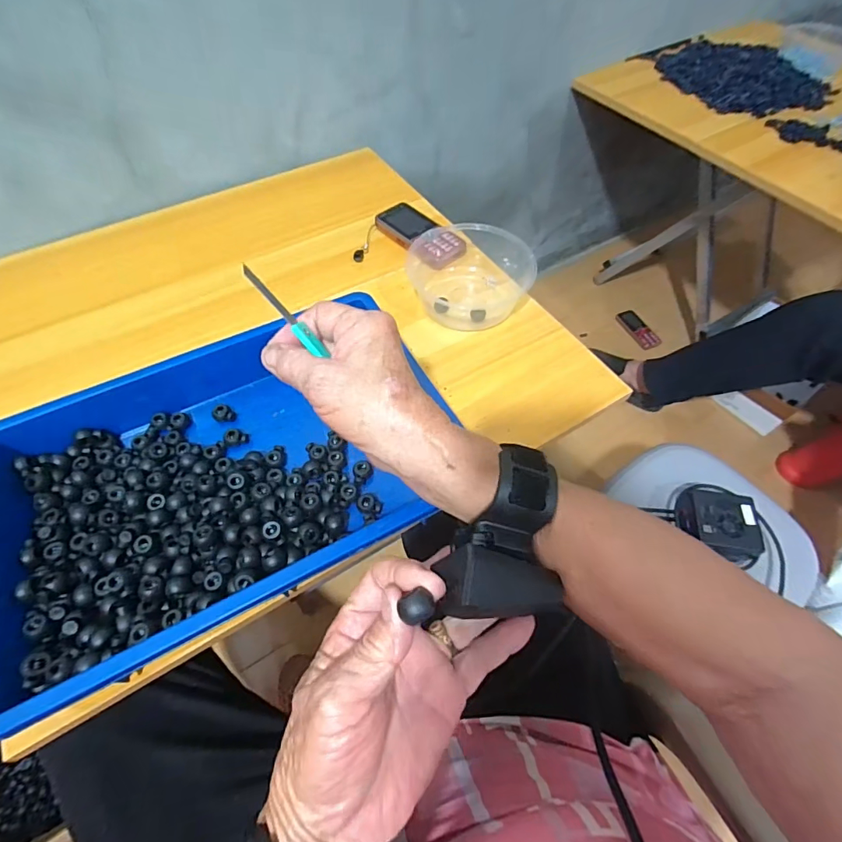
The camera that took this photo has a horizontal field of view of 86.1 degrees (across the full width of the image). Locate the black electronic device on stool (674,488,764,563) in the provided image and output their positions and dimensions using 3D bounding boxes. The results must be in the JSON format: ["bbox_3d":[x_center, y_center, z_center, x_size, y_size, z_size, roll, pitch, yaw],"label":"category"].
[{"bbox_3d":[0.380,0.131,0.575,0.088,0.032,0.075,8,57,5],"label":"black electronic device on stool"}]

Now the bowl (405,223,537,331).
[{"bbox_3d":[0.055,-0.190,0.547,0.141,0.055,0.163,-33,63,-20],"label":"bowl"}]

